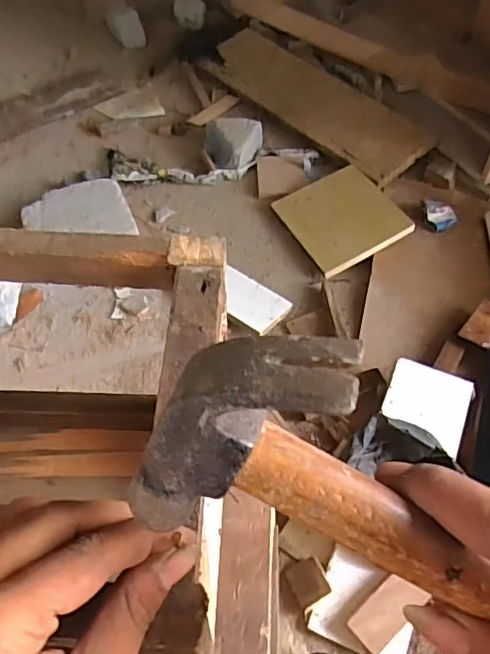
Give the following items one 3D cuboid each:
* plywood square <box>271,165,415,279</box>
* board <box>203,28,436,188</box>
[{"bbox_3d":[0.194,-0.223,1.140,0.198,0.014,0.242,-29,52,-2],"label":"plywood square"},{"bbox_3d":[0.147,-0.565,1.394,0.192,0.020,0.685,-38,60,-11],"label":"board"}]

